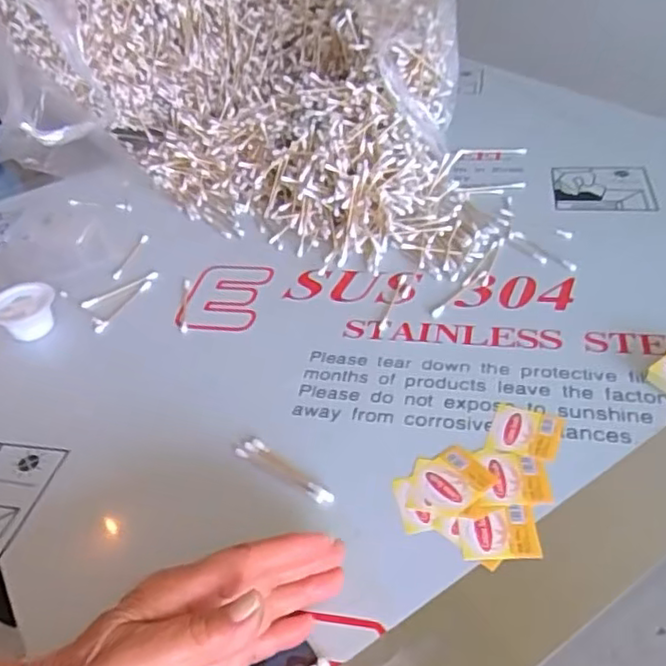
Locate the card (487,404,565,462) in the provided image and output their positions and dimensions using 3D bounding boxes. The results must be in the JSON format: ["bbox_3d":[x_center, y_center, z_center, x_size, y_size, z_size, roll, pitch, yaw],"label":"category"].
[{"bbox_3d":[0.126,0.064,0.425,0.044,0.004,0.041,11,44,19],"label":"card"}]

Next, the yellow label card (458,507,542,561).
[{"bbox_3d":[0.095,0.113,0.370,0.043,0.004,0.032,-2,41,5],"label":"yellow label card"}]

